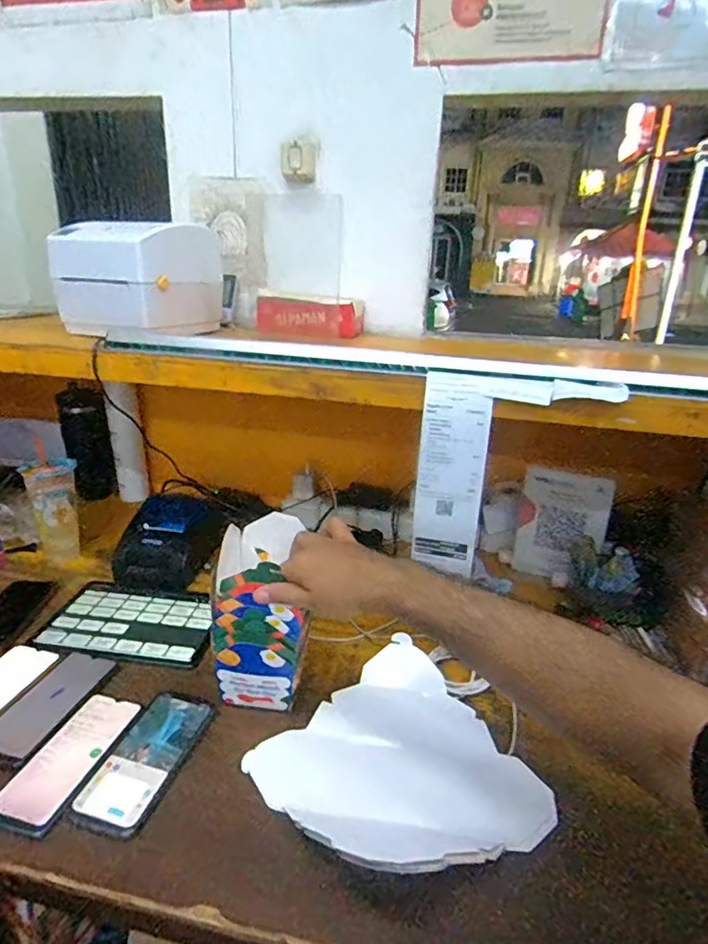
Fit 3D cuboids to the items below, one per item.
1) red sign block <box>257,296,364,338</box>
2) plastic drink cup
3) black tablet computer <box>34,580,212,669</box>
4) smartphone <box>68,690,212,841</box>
[{"bbox_3d":[-0.076,-0.295,1.006,0.178,0.063,0.118,8,22,13],"label":"red sign block"},{"bbox_3d":[-0.536,0.056,0.960,0.082,0.212,0.086,-10,24,-29],"label":"plastic drink cup"},{"bbox_3d":[-0.333,0.225,0.821,0.248,0.009,0.165,5,21,6],"label":"black tablet computer"},{"bbox_3d":[-0.228,0.314,0.595,0.083,0.008,0.173,8,22,13],"label":"smartphone"}]

